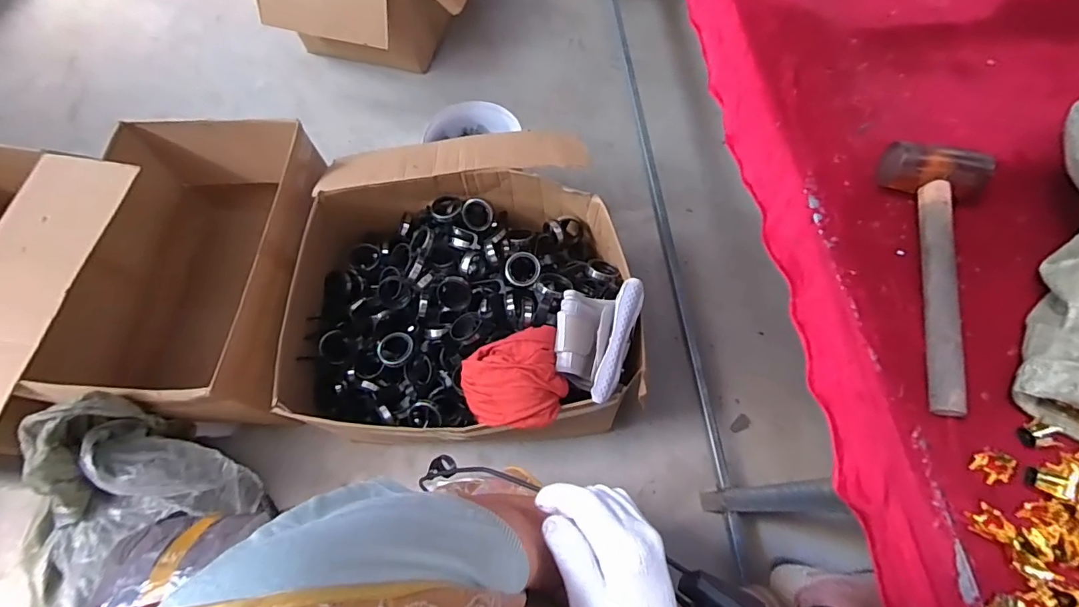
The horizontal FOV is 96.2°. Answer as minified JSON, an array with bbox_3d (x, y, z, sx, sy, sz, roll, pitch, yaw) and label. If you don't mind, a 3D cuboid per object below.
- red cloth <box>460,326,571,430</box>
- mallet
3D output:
[{"bbox_3d":[-0.045,0.133,0.842,0.175,0.066,0.167,-16,69,-5],"label":"red cloth"},{"bbox_3d":[0.442,-0.035,0.518,0.102,0.042,0.304,6,69,4],"label":"mallet"}]

